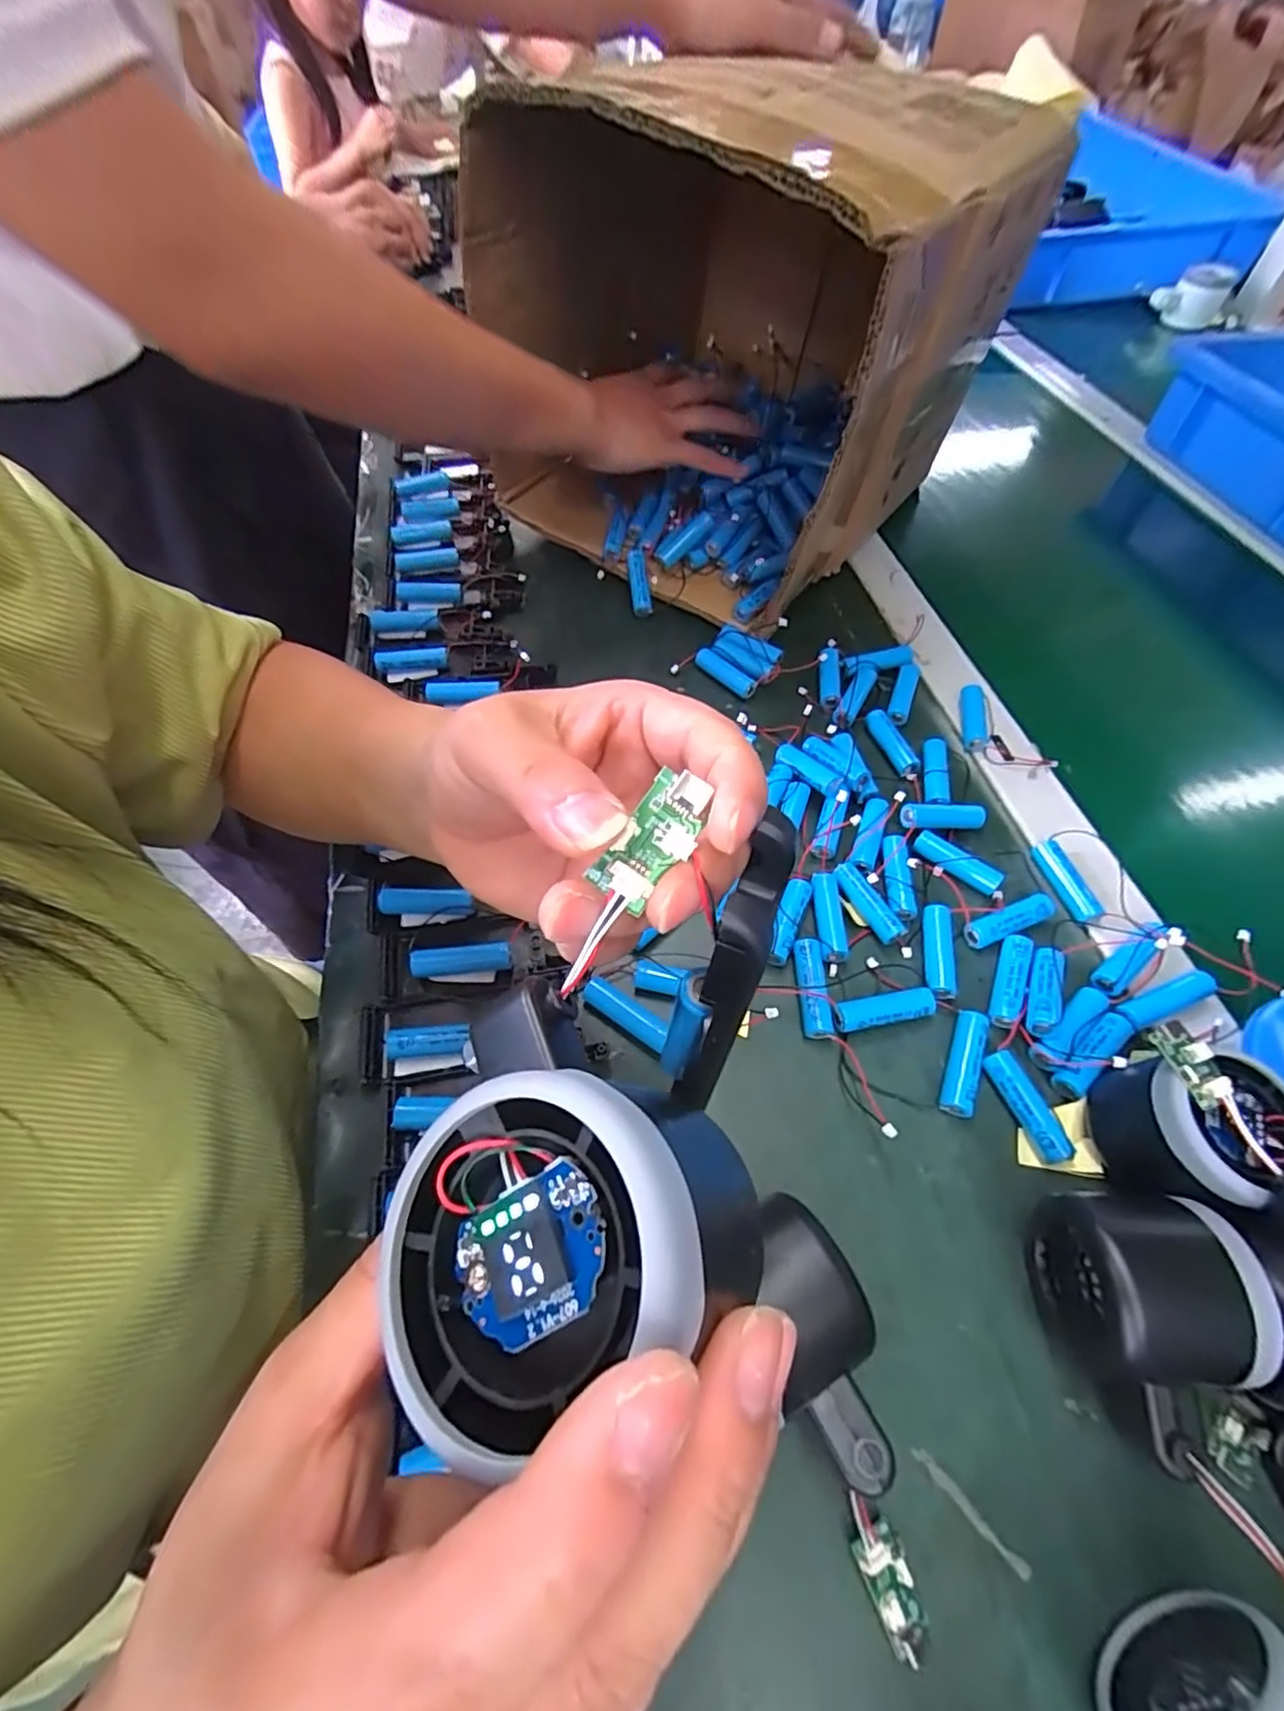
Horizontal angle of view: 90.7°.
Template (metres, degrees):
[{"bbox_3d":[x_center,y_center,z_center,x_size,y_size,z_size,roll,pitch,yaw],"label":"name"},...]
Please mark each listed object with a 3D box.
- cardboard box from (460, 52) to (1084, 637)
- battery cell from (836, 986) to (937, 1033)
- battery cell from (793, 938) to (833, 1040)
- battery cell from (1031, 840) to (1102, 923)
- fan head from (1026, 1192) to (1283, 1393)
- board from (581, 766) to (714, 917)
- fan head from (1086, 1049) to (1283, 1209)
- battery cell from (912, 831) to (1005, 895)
[{"bbox_3d":[0.082,-0.383,0.473,0.310,0.252,0.314,35,65,22],"label":"cardboard box"},{"bbox_3d":[0.121,0.077,0.315,0.050,0.010,0.014,-10,57,-4],"label":"battery cell"},{"bbox_3d":[0.087,0.067,0.322,0.017,0.015,0.048,2,57,3],"label":"battery cell"},{"bbox_3d":[0.236,0.014,0.354,0.011,0.009,0.049,-11,57,-5],"label":"battery cell"},{"bbox_3d":[0.187,0.161,0.238,0.059,0.042,0.056,1,57,3],"label":"fan head"},{"bbox_3d":[0.003,-0.003,0.137,0.015,0.006,0.030,37,93,23],"label":"board"},{"bbox_3d":[0.228,0.113,0.261,0.059,0.050,0.054,-1,57,1],"label":"fan head"},{"bbox_3d":[0.181,0.004,0.364,0.050,0.013,0.014,33,64,21],"label":"battery cell"}]

